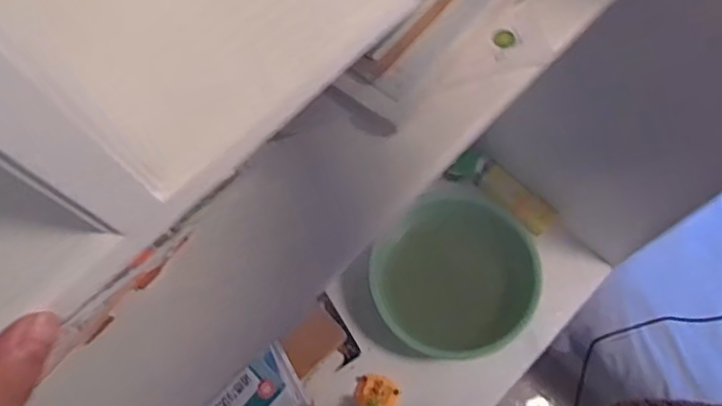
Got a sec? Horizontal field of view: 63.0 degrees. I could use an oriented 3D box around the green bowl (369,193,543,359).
[{"bbox_3d":[0.171,0.132,1.050,0.281,0.112,0.263,-1,70,2],"label":"green bowl"}]

